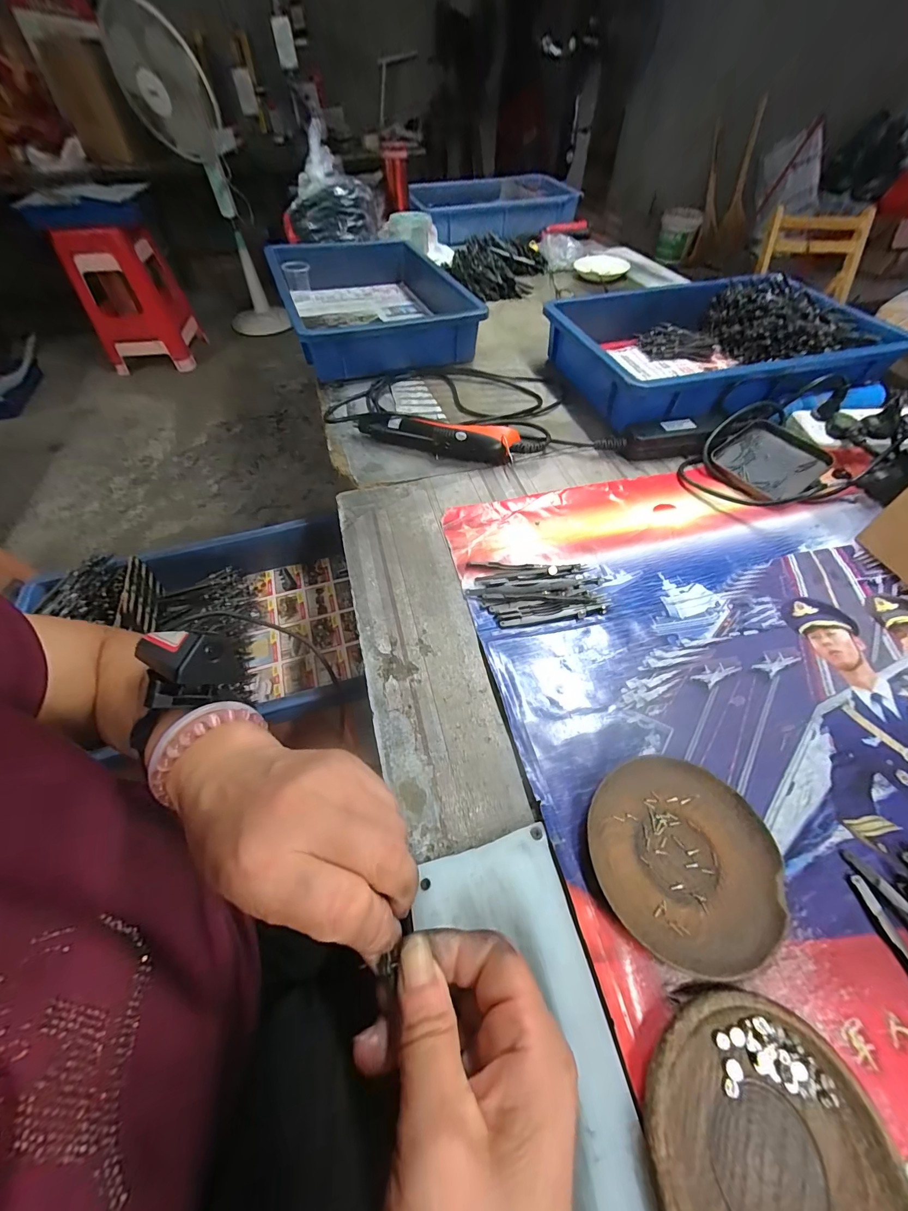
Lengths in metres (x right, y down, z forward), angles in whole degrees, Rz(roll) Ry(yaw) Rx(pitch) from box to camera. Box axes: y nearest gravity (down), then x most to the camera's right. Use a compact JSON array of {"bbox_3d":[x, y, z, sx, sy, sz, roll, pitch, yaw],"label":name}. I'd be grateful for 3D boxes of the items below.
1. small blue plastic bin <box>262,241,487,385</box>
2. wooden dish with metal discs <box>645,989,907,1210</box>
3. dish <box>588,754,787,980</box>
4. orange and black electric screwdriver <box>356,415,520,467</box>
[{"bbox_3d":[-0.144,-0.546,0.744,0.302,0.085,0.455,-17,56,-11],"label":"small blue plastic bin"},{"bbox_3d":[0.144,0.255,0.188,0.107,0.018,0.112,0,54,0],"label":"wooden dish with metal discs"},{"bbox_3d":[0.144,0.158,0.262,0.108,0.017,0.111,0,54,0],"label":"dish"},{"bbox_3d":[-0.025,-0.211,0.520,0.204,0.040,0.036,13,55,10],"label":"orange and black electric screwdriver"}]

